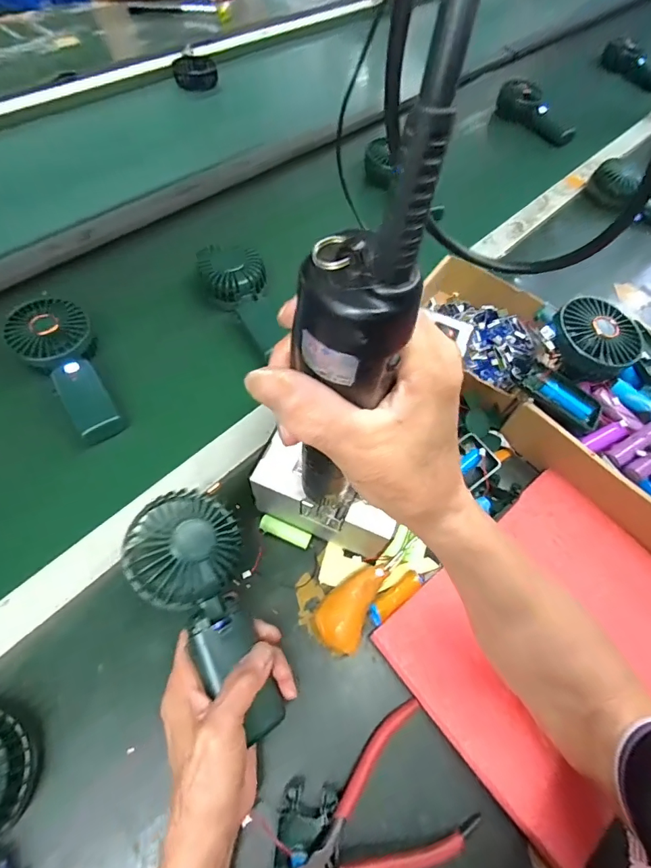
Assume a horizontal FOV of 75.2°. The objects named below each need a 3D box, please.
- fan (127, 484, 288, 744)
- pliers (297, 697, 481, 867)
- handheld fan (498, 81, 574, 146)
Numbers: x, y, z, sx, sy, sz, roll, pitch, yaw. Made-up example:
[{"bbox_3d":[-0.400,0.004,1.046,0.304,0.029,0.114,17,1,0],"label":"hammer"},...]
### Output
[{"bbox_3d":[-0.087,0.128,0.319,0.079,0.051,0.186,-25,76,-18],"label":"fan"},{"bbox_3d":[0.032,0.270,0.291,0.141,0.021,0.085,-26,65,-19],"label":"pliers"},{"bbox_3d":[0.421,-0.646,0.846,0.050,0.059,0.182,-31,66,-20],"label":"handheld fan"}]

